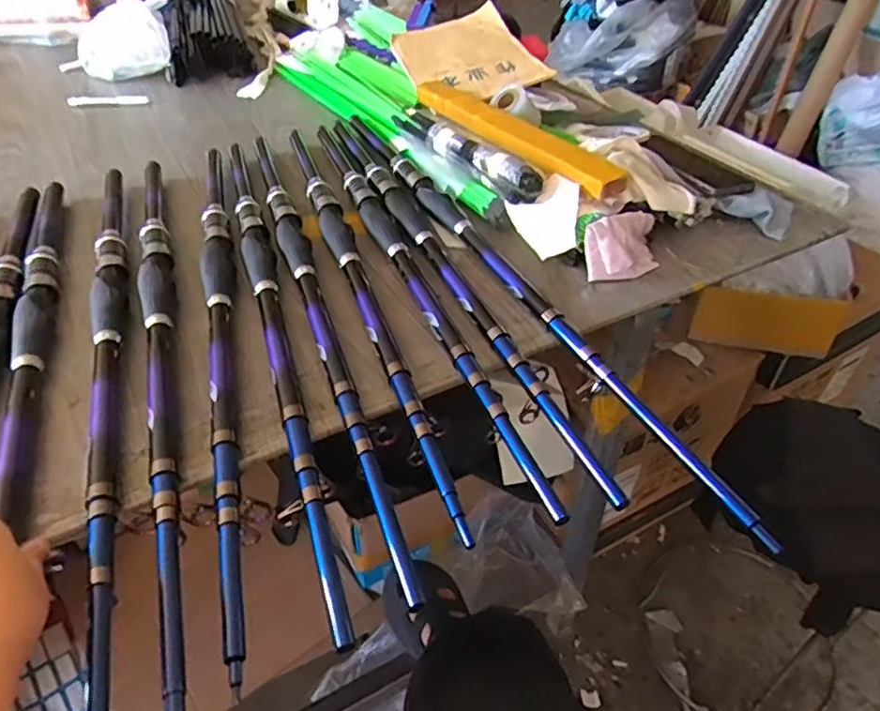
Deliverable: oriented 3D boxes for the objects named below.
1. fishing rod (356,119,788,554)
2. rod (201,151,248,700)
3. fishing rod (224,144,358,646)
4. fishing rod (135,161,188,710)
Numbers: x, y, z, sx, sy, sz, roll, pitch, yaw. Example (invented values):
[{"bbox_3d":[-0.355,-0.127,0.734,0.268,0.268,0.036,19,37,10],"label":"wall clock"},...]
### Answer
[{"bbox_3d":[0.045,-0.106,0.635,0.029,0.021,0.742,-18,45,-18],"label":"fishing rod"},{"bbox_3d":[-0.197,-0.040,0.564,0.030,0.027,0.659,-11,43,-12],"label":"rod"},{"bbox_3d":[-0.160,-0.049,0.575,0.028,0.023,0.660,-13,44,-13],"label":"fishing rod"},{"bbox_3d":[-0.241,-0.014,0.536,0.029,0.025,0.654,-14,44,-15],"label":"fishing rod"}]

